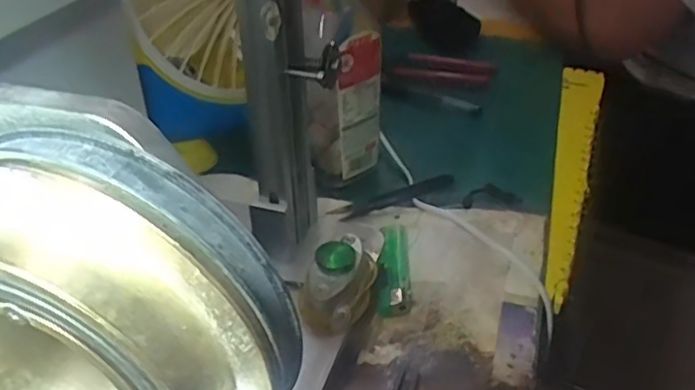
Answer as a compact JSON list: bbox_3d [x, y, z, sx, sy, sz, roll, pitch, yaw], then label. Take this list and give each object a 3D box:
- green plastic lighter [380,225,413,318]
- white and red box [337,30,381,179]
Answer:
[{"bbox_3d":[0.031,0.048,0.411,0.017,0.010,0.079,1,36,2],"label":"green plastic lighter"},{"bbox_3d":[0.009,-0.062,0.471,0.037,0.122,0.018,-26,49,-34],"label":"white and red box"}]

